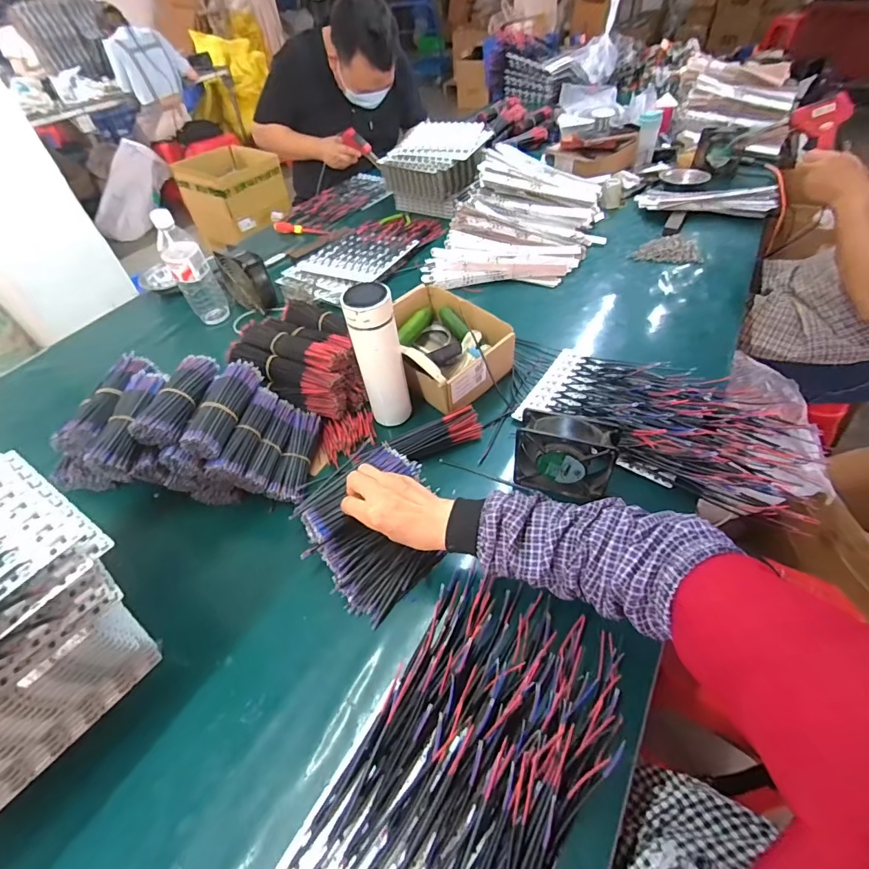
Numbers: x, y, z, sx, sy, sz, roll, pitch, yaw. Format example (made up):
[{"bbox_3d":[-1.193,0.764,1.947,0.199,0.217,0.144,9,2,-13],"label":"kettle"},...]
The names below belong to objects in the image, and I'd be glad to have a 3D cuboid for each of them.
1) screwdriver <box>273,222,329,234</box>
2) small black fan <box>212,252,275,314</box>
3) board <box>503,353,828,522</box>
[{"bbox_3d":[-0.367,-0.568,1.194,0.164,0.023,0.034,9,50,12],"label":"screwdriver"},{"bbox_3d":[-0.400,-0.330,0.925,0.121,0.113,0.064,35,59,30],"label":"small black fan"},{"bbox_3d":[0.349,-0.026,0.650,0.405,0.043,0.213,25,55,24],"label":"board"}]

